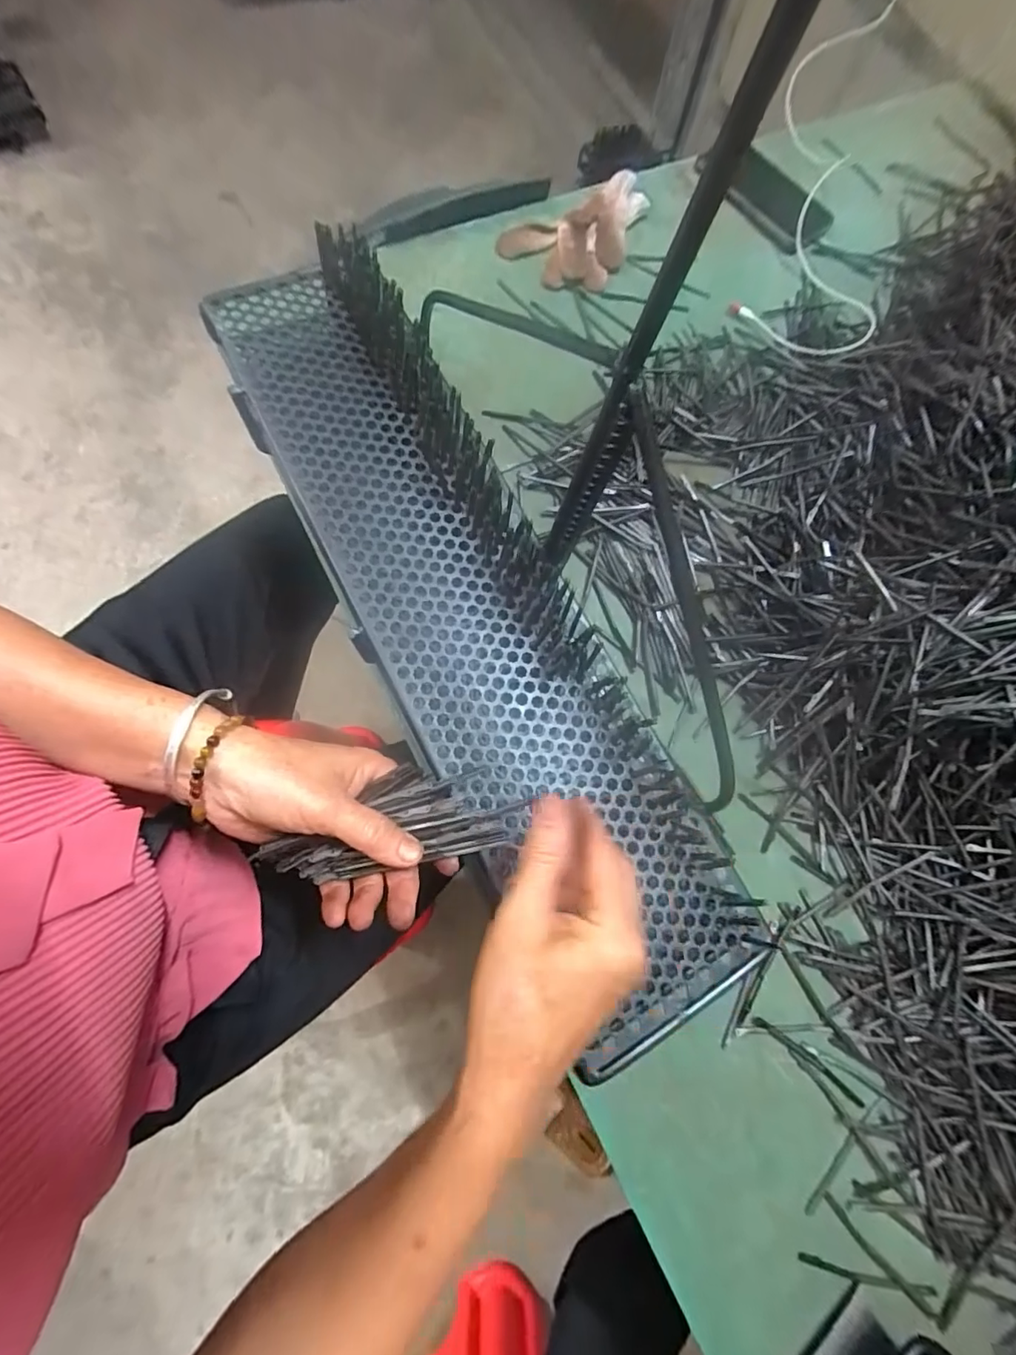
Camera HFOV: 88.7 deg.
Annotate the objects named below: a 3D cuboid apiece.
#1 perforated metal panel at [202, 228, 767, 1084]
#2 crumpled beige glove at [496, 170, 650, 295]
[{"bbox_3d":[-0.046,-0.070,0.354,0.150,0.036,0.556,-30,82,-9],"label":"perforated metal panel"},{"bbox_3d":[0.078,-0.482,0.556,0.118,0.020,0.173,30,77,6],"label":"crumpled beige glove"}]

